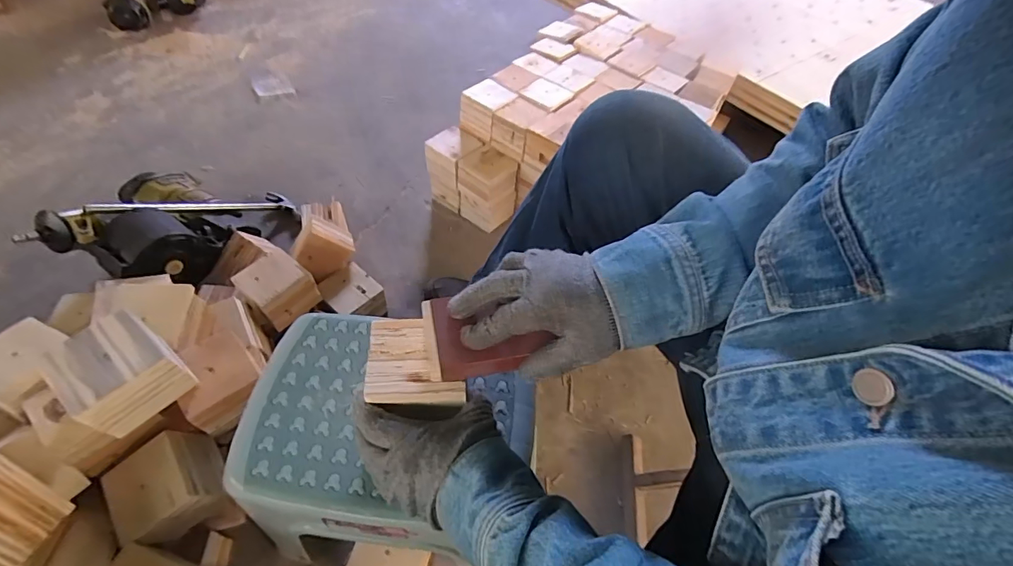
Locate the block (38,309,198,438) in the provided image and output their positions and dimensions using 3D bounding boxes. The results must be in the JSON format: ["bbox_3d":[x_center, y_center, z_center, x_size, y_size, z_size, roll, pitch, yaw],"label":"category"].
[{"bbox_3d":[-0.437,0.102,0.515,0.097,0.069,0.099,33,57,17],"label":"block"}]

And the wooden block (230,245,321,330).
[{"bbox_3d":[-0.390,0.009,0.778,0.092,0.073,0.096,33,57,17],"label":"wooden block"}]

